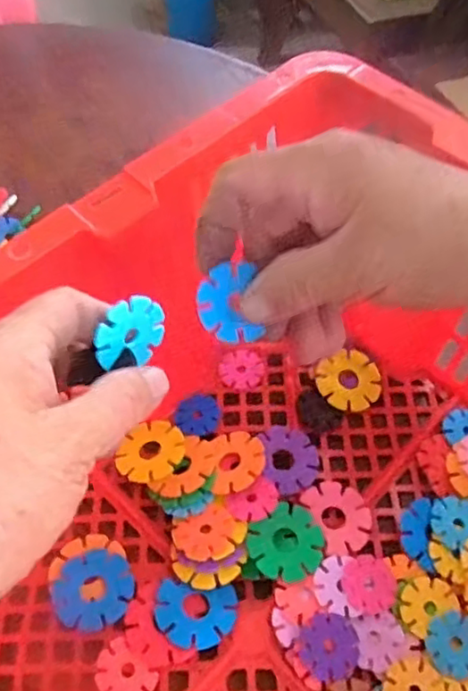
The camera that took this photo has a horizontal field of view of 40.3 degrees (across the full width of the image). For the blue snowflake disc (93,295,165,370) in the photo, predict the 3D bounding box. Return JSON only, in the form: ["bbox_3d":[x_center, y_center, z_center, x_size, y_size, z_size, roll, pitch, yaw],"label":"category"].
[{"bbox_3d":[-0.040,-0.005,0.248,0.030,0.028,0.004,-24,35,-36],"label":"blue snowflake disc"}]

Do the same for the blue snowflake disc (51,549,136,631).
[{"bbox_3d":[-0.078,0.134,0.351,0.042,0.005,0.042,-1,56,2],"label":"blue snowflake disc"}]

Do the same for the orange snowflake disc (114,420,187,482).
[{"bbox_3d":[-0.050,0.067,0.399,0.038,0.004,0.042,26,59,27],"label":"orange snowflake disc"}]

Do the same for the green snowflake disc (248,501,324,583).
[{"bbox_3d":[0.030,0.110,0.357,0.042,0.004,0.038,-33,69,-25],"label":"green snowflake disc"}]

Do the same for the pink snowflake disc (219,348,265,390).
[{"bbox_3d":[0.005,0.016,0.433,0.030,0.006,0.029,-1,56,2],"label":"pink snowflake disc"}]

